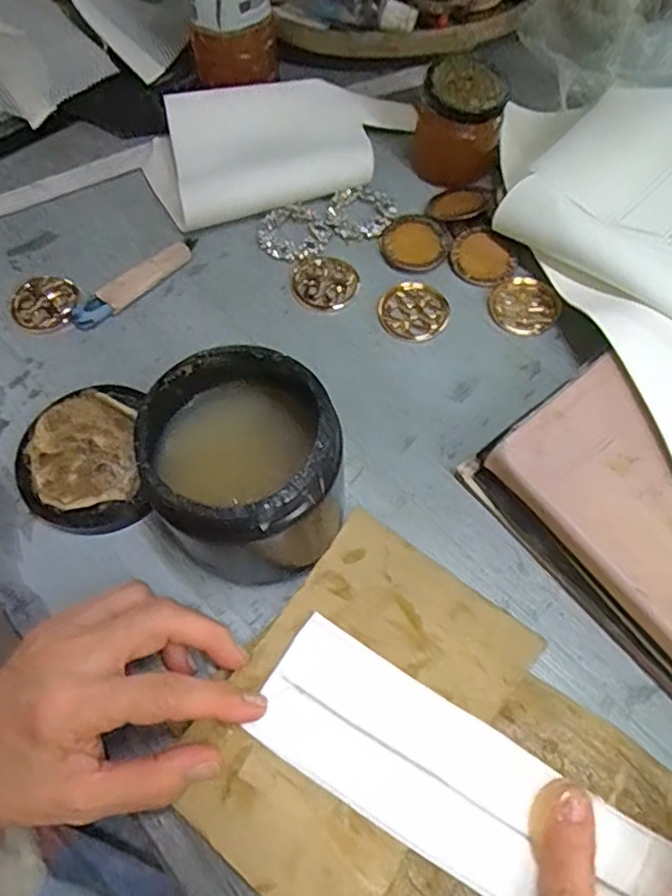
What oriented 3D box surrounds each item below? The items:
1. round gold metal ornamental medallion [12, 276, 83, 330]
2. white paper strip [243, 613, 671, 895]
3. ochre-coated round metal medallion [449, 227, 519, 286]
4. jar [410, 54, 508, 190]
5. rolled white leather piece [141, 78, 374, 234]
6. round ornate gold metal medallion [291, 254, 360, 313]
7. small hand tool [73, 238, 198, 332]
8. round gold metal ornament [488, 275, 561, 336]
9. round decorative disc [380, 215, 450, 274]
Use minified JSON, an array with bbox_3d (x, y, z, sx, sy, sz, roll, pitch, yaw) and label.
[{"bbox_3d":[-0.198,-0.101,0.430,0.047,0.008,0.042,2,65,2],"label":"round gold metal ornamental medallion"},{"bbox_3d":[0.070,0.166,0.290,0.227,0.005,0.063,28,68,13],"label":"white paper strip"},{"bbox_3d":[0.102,-0.134,0.437,0.041,0.005,0.045,0,65,1],"label":"ochre-coated round metal medallion"},{"bbox_3d":[0.087,-0.231,0.445,0.061,0.062,0.060,0,65,1],"label":"jar"},{"bbox_3d":[-0.061,-0.230,0.471,0.163,0.027,0.112,-15,65,-6],"label":"rolled white leather piece"},{"bbox_3d":[-0.008,-0.115,0.435,0.045,0.004,0.045,0,65,1],"label":"round ornate gold metal medallion"},{"bbox_3d":[-0.137,-0.116,0.429,0.019,0.009,0.101,40,71,17],"label":"small hand tool"},{"bbox_3d":[0.127,-0.096,0.424,0.041,0.004,0.045,-3,76,13],"label":"round gold metal ornament"},{"bbox_3d":[0.056,-0.146,0.441,0.048,0.004,0.049,0,65,1],"label":"round decorative disc"}]

